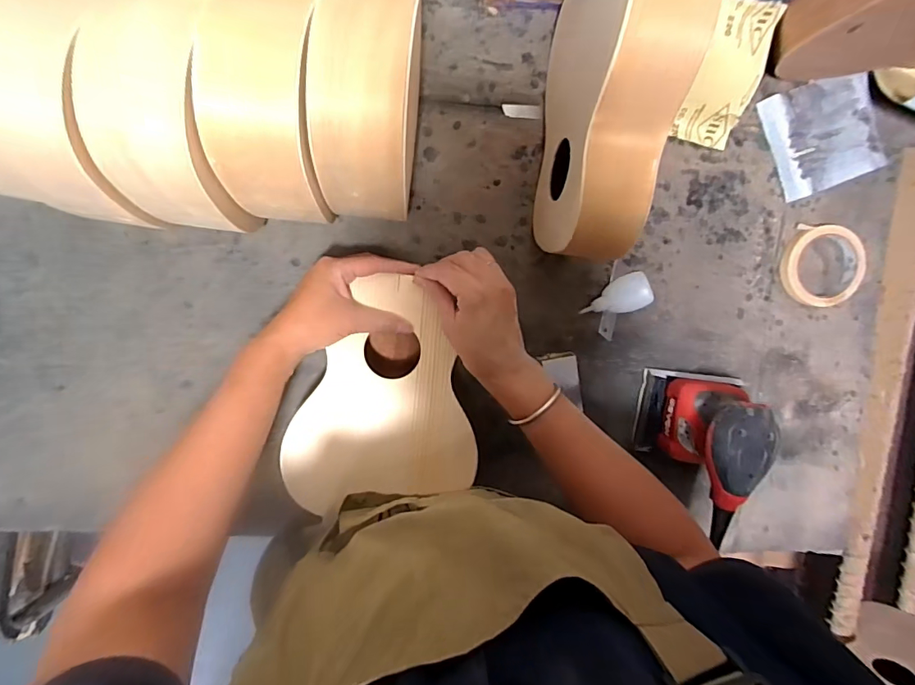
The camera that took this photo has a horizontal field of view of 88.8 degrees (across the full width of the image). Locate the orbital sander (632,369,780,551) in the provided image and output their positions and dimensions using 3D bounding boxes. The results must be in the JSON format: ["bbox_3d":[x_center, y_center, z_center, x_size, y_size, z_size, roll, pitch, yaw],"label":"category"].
[{"bbox_3d":[0.285,0.127,0.547,0.098,0.129,0.159,6,97,-6],"label":"orbital sander"}]

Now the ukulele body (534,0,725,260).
[{"bbox_3d":[0.141,-0.214,0.443,0.070,0.209,0.260,3,97,-6],"label":"ukulele body"}]

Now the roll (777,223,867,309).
[{"bbox_3d":[0.463,-0.095,0.590,0.103,0.027,0.095,-1,98,-5],"label":"roll"}]

